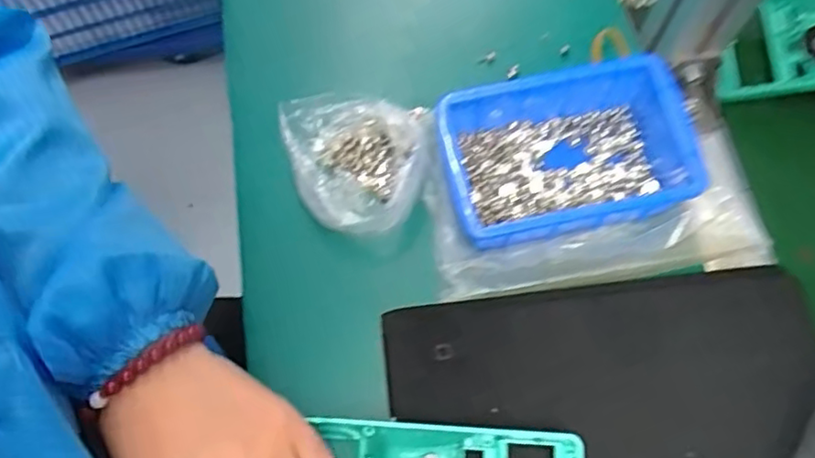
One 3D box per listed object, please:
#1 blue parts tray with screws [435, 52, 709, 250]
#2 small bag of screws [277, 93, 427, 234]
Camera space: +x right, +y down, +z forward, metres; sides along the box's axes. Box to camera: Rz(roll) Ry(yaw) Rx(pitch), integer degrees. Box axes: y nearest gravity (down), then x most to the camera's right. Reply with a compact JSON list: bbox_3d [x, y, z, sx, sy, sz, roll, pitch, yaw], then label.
[{"bbox_3d":[0.105,-0.047,0.407,0.159,0.049,0.098,-11,69,-2],"label":"blue parts tray with screws"},{"bbox_3d":[-0.032,-0.043,0.421,0.088,0.045,0.103,-14,69,-3],"label":"small bag of screws"}]

